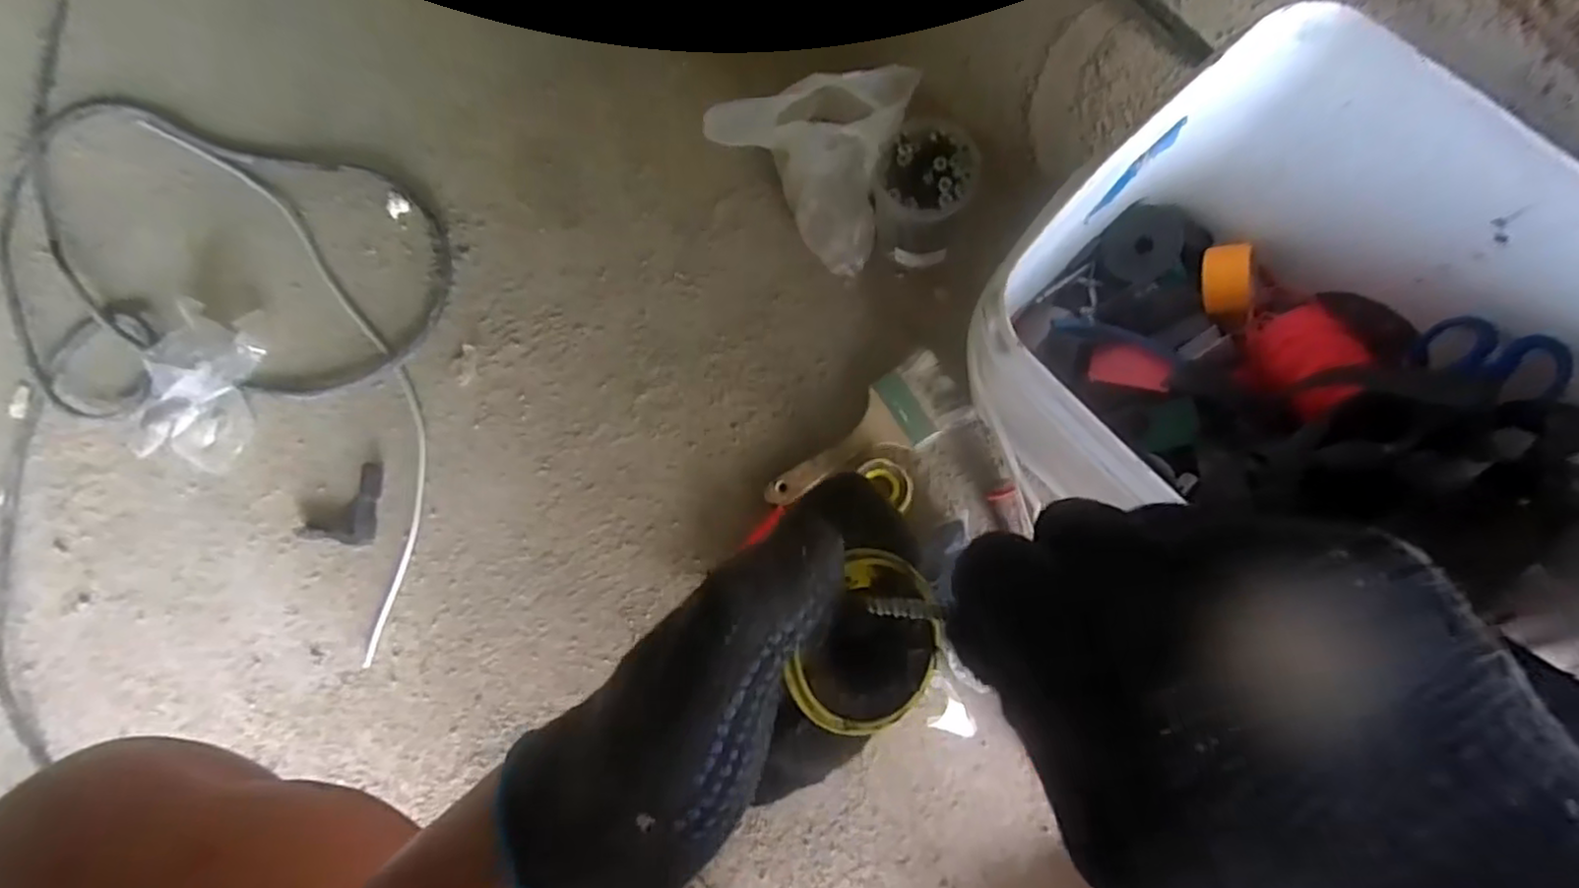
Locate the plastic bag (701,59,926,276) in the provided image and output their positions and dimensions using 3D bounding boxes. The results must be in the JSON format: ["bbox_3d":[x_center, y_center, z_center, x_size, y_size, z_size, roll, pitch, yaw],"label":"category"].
[{"bbox_3d":[0.020,-0.235,0.583,0.135,0.183,0.097,21,86,8],"label":"plastic bag"}]

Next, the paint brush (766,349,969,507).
[{"bbox_3d":[0.065,-0.005,0.642,0.196,0.031,0.066,-34,82,2],"label":"paint brush"}]

